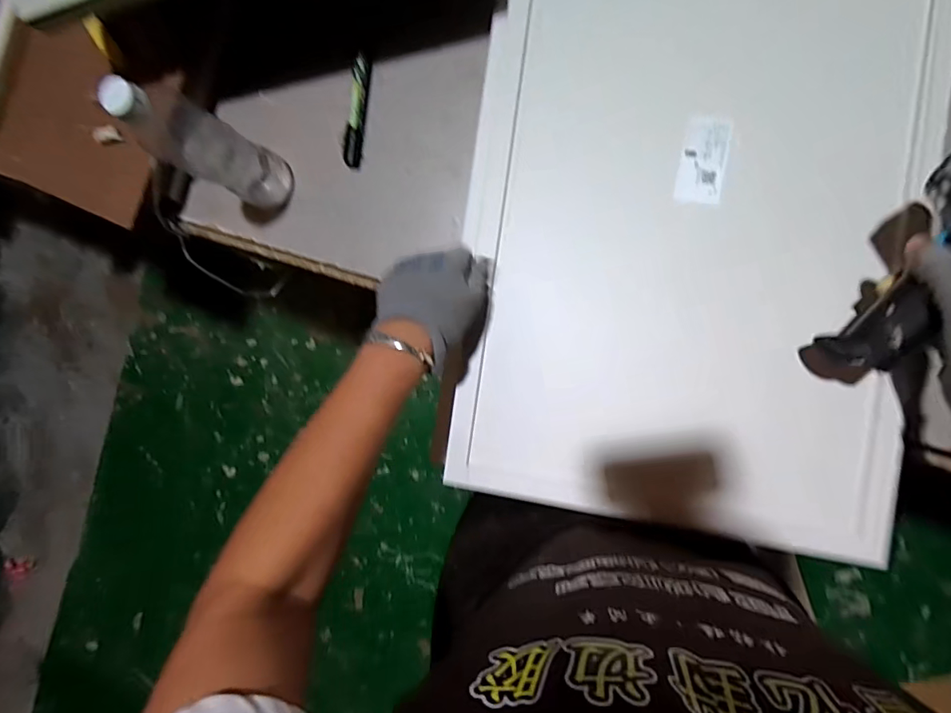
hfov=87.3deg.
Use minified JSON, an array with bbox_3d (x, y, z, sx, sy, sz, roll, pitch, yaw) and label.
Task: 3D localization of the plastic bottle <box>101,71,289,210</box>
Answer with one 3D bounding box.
[{"bbox_3d":[-0.260,-0.205,0.486,0.050,0.207,0.058,21,95,9],"label":"plastic bottle"}]

